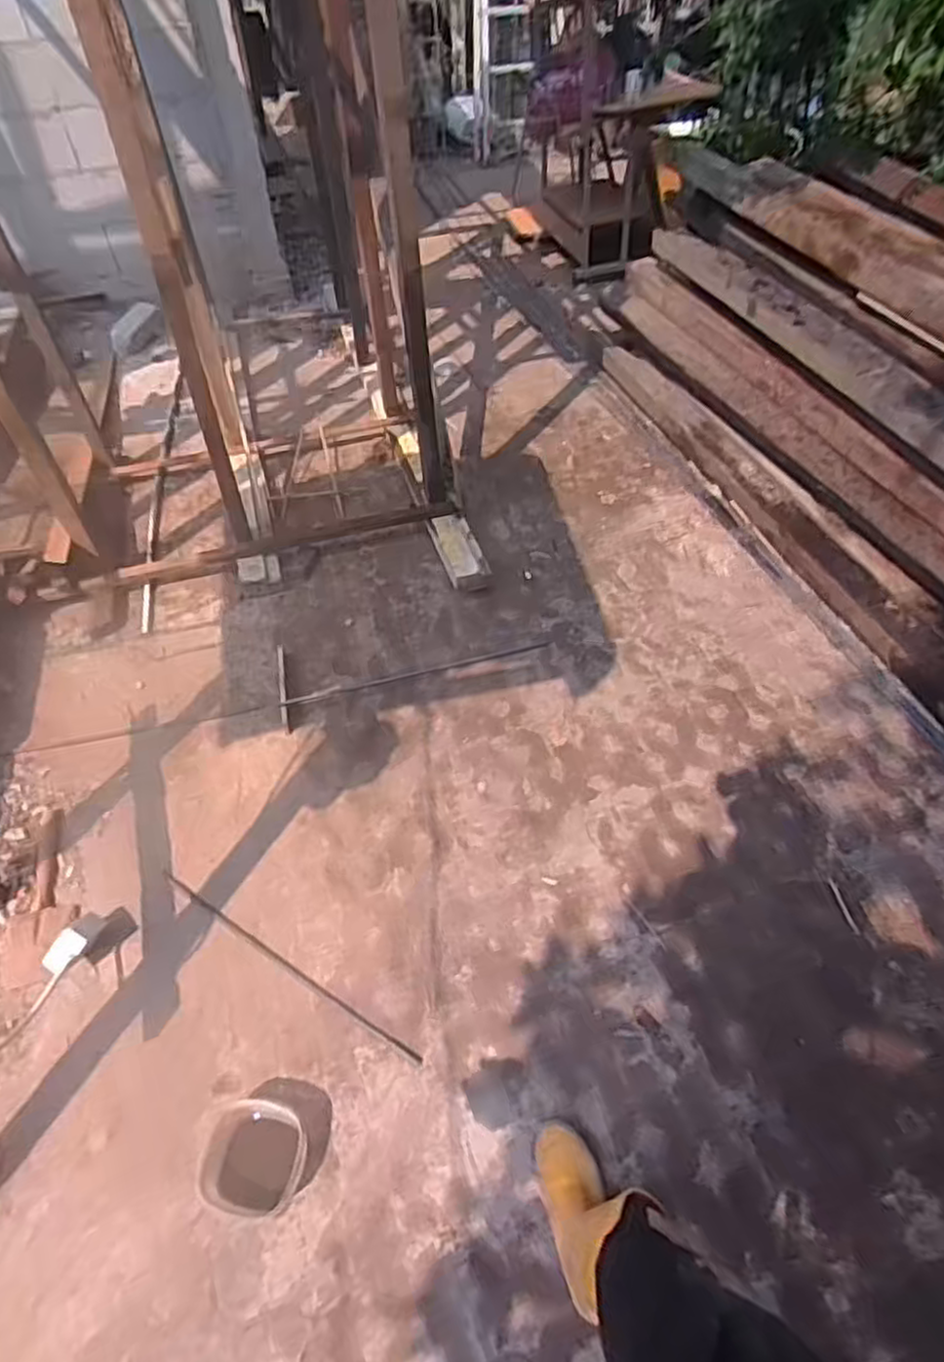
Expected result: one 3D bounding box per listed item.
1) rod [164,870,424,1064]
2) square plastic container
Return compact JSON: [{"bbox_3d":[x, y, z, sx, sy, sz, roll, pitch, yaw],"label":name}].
[{"bbox_3d":[-0.387,0.571,1.441,0.685,0.007,0.018,25,53,21],"label":"rod"},{"bbox_3d":[-0.364,0.784,1.170,0.165,0.055,0.155,11,49,10],"label":"square plastic container"}]

